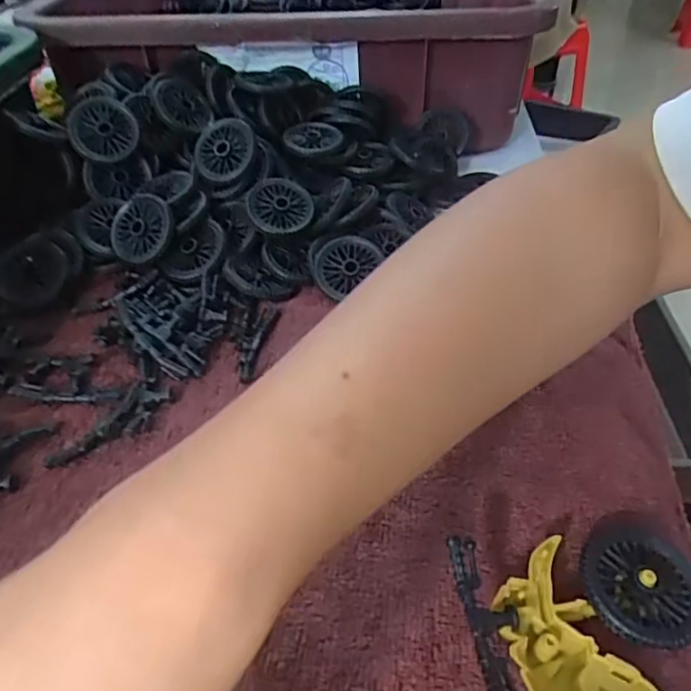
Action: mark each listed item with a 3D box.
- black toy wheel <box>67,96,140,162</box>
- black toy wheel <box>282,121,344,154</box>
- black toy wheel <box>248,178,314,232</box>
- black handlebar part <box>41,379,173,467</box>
[{"bbox_3d":[-0.137,-0.122,0.343,0.036,0.036,0.004,-12,2,-18],"label":"black toy wheel"},{"bbox_3d":[-0.020,-0.127,0.381,0.035,0.015,0.035,1,43,1],"label":"black toy wheel"},{"bbox_3d":[-0.036,-0.077,0.336,0.036,0.008,0.036,-10,69,-13],"label":"black toy wheel"},{"bbox_3d":[-0.096,0.033,0.252,0.020,0.009,0.054,26,47,27],"label":"black handlebar part"}]

